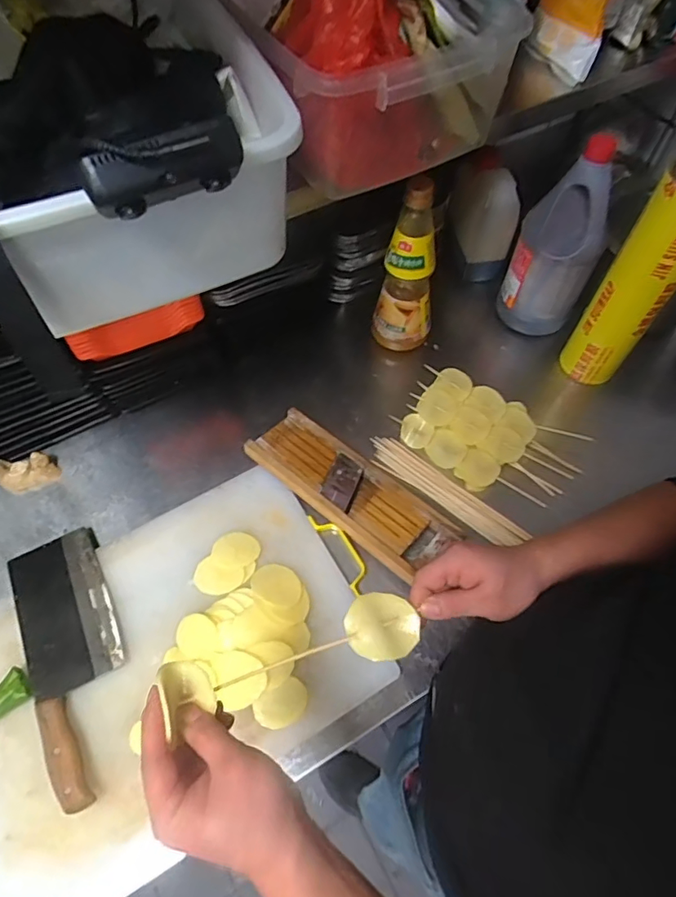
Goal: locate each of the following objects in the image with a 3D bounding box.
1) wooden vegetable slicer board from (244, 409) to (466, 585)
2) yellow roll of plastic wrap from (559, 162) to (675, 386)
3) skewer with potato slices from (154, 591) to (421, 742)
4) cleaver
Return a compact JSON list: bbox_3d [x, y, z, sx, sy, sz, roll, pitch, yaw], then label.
[{"bbox_3d":[0.017,0.052,0.704,0.287,0.026,0.108,37,67,18],"label":"wooden vegetable slicer board"},{"bbox_3d":[0.405,-0.221,0.703,0.083,0.306,0.096,32,66,16],"label":"yellow roll of plastic wrap"},{"bbox_3d":[-0.029,0.152,0.395,0.199,0.020,0.052,-8,61,-21],"label":"skewer with potato slices"},{"bbox_3d":[-0.307,0.235,0.601,0.105,0.028,0.300,-23,64,-12],"label":"cleaver"}]

